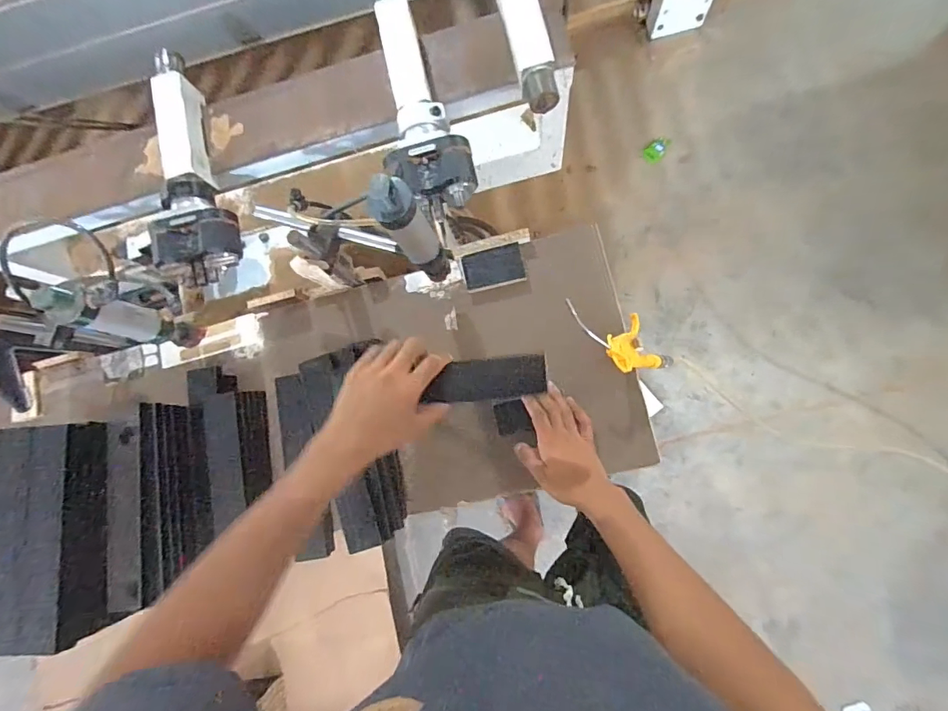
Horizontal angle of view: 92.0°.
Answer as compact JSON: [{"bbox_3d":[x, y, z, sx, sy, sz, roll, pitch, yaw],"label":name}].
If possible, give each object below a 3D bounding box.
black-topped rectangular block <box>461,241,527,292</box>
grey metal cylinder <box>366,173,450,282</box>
[{"bbox_3d":[0.031,-0.140,0.728,0.094,0.016,0.057,-13,83,6],"label":"black-topped rectangular block"},{"bbox_3d":[-0.072,-0.145,0.563,0.046,0.224,0.050,-1,84,7],"label":"grey metal cylinder"}]

